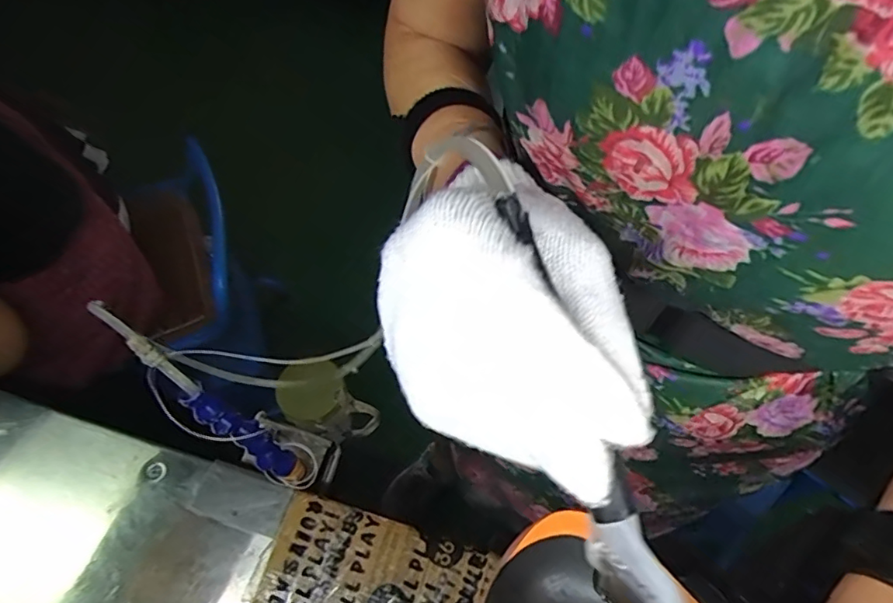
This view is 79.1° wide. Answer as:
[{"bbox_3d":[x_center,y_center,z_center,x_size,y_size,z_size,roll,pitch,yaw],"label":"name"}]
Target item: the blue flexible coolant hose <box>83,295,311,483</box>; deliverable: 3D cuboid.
[{"bbox_3d":[-0.196,0.089,0.452,0.045,0.232,0.024,6,51,47],"label":"blue flexible coolant hose"}]

